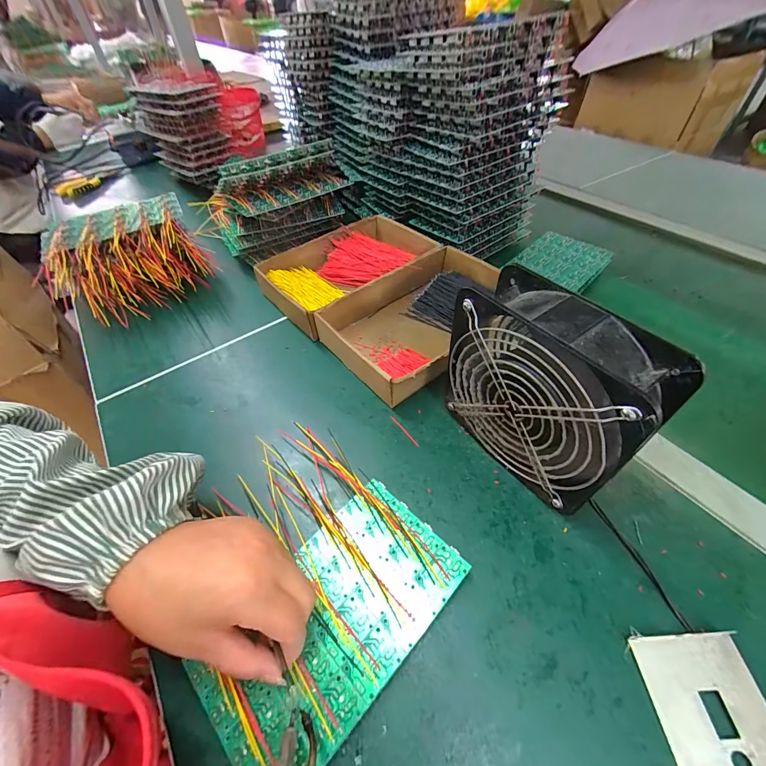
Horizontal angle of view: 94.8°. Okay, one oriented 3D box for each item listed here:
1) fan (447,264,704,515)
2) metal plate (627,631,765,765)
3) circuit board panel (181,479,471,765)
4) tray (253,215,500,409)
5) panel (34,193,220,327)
[{"bbox_3d":[0.124,0.009,0.282,0.059,0.152,0.146,-31,54,-20],"label":"fan"},{"bbox_3d":[0.198,0.195,0.213,0.065,0.009,0.068,-4,50,1],"label":"metal plate"},{"bbox_3d":[-0.033,0.160,0.244,0.101,0.005,0.174,35,60,30],"label":"circuit board panel"},{"bbox_3d":[0.002,-0.129,0.476,0.239,0.045,0.299,-37,56,-24],"label":"tray"},{"bbox_3d":[-0.357,-0.171,0.502,0.199,0.095,0.143,-34,55,-22],"label":"panel"}]

